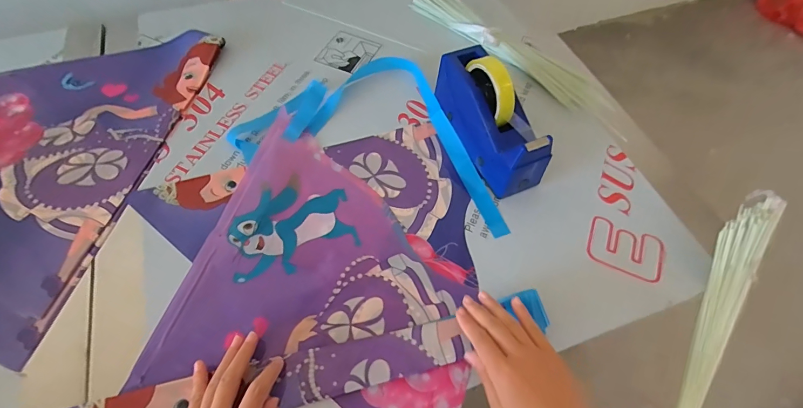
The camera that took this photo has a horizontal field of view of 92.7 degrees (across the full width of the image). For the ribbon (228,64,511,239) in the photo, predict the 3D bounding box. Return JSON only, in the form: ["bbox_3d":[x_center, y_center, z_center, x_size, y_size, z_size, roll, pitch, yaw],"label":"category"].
[{"bbox_3d":[-0.019,-0.120,0.576,0.397,0.023,0.242,16,60,6],"label":"ribbon"}]

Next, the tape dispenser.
[{"bbox_3d":[0.122,-0.120,0.523,0.064,0.121,0.196,-20,63,-14],"label":"tape dispenser"}]

